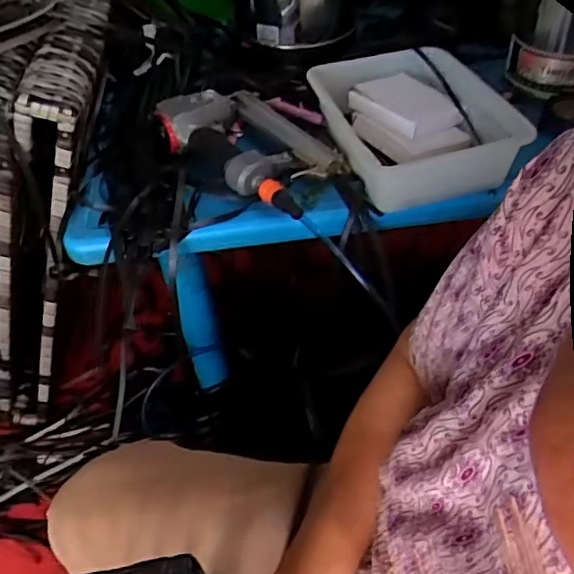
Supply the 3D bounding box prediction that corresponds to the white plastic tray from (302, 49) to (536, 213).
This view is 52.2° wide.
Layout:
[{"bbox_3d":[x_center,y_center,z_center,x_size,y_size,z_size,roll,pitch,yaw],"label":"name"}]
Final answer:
[{"bbox_3d":[0.164,-0.215,0.764,0.214,0.073,0.268,-13,48,-8],"label":"white plastic tray"}]

